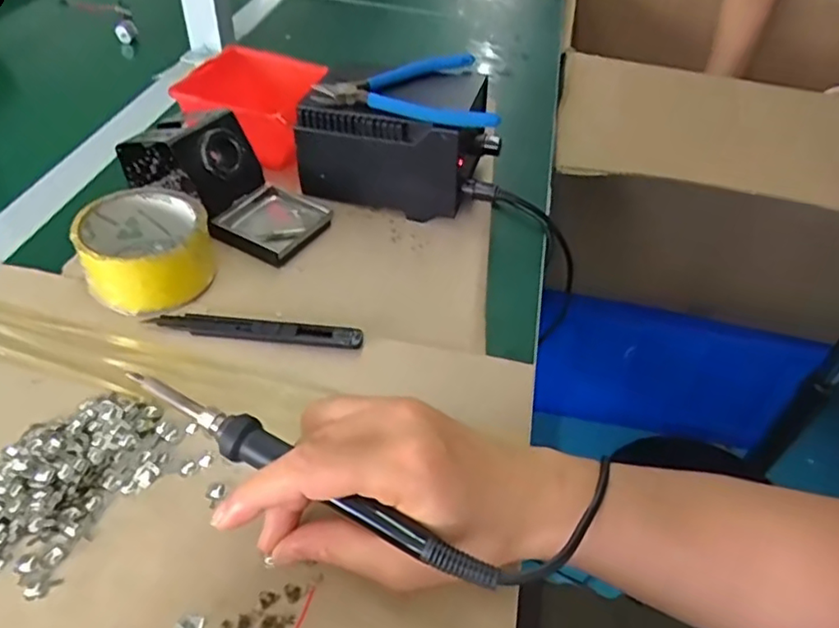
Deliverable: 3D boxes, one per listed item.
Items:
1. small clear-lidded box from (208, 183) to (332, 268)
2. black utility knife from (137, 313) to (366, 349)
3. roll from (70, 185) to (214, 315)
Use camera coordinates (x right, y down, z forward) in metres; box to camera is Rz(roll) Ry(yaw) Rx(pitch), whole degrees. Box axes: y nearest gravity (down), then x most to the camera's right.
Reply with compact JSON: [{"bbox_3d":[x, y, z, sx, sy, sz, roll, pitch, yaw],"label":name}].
[{"bbox_3d":[-0.117,-0.073,0.493,0.066,0.018,0.075,26,48,19],"label":"small clear-lidded box"},{"bbox_3d":[-0.110,0.011,0.415,0.142,0.011,0.017,7,45,0],"label":"black utility knife"},{"bbox_3d":[-0.194,-0.046,0.437,0.083,0.046,0.084,3,45,-3],"label":"roll"}]

